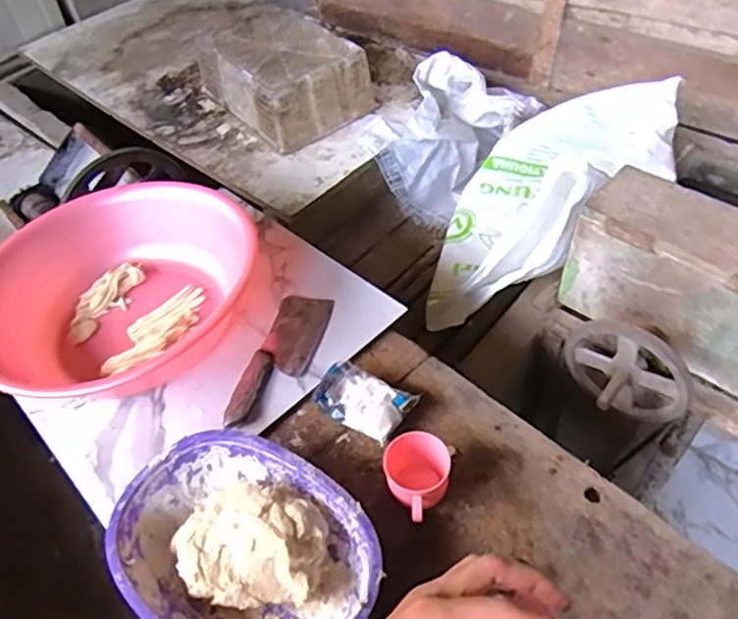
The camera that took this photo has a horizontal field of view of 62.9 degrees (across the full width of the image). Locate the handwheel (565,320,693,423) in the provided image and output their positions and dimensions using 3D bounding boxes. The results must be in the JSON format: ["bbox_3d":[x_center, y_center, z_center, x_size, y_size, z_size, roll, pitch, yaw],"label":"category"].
[{"bbox_3d":[0.392,0.116,0.950,0.196,0.180,0.092,33,59,27],"label":"handwheel"}]

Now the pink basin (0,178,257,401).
[{"bbox_3d":[-0.360,-0.031,0.923,0.385,0.170,0.397,-1,50,2],"label":"pink basin"}]

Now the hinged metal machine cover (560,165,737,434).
[{"bbox_3d":[0.522,-0.028,0.965,0.147,0.247,0.368,-36,57,-24],"label":"hinged metal machine cover"}]

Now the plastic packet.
[{"bbox_3d":[-0.009,0.119,0.800,0.127,0.037,0.081,29,57,24],"label":"plastic packet"}]

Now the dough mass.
[{"bbox_3d":[-0.133,0.260,0.660,0.164,0.072,0.112,5,50,7],"label":"dough mass"}]

